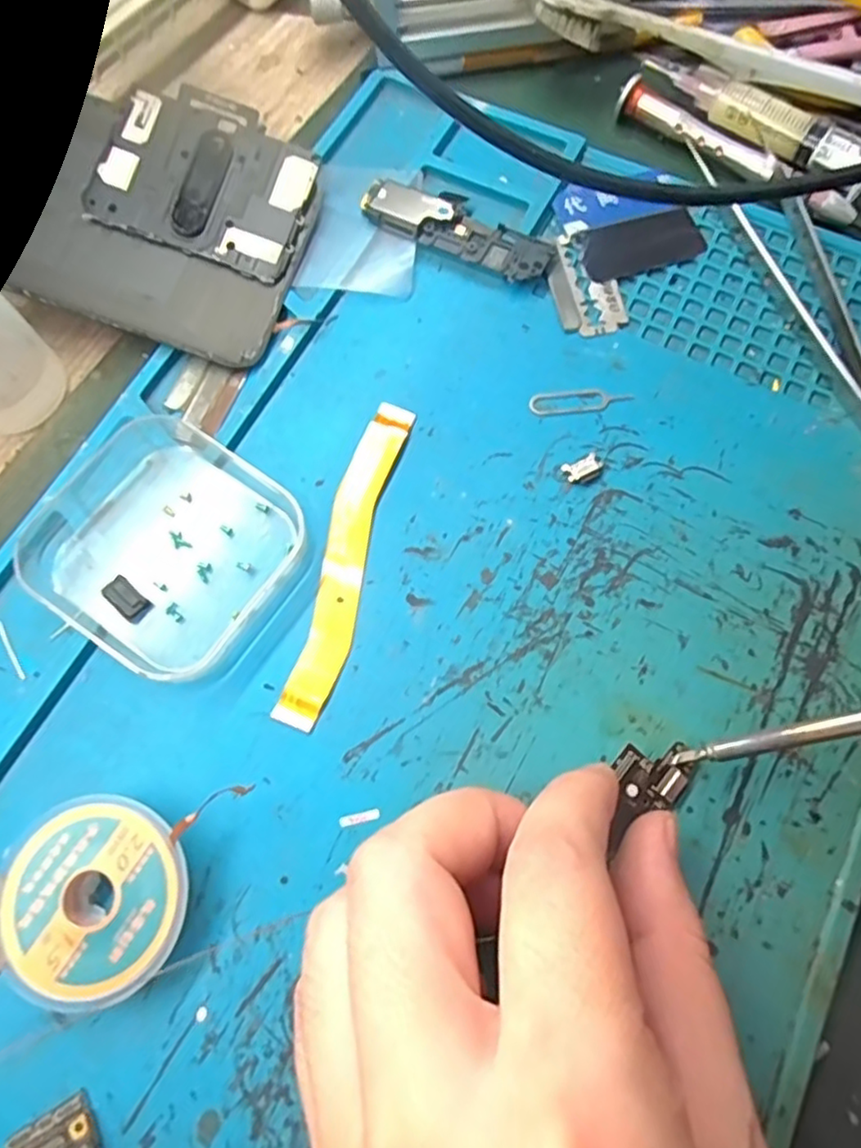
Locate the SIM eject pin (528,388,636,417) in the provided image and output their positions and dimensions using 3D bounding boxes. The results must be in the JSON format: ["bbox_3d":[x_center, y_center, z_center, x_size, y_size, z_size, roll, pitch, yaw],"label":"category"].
[{"bbox_3d":[0.048,-0.055,0.207,0.032,0.004,0.008,-5,75,2],"label":"SIM eject pin"}]

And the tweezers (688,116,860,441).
[{"bbox_3d":[0.125,-0.089,0.211,0.025,0.010,0.153,-13,72,-3],"label":"tweezers"}]

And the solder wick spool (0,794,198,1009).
[{"bbox_3d":[-0.082,0.079,0.158,0.047,0.013,0.043,0,71,1],"label":"solder wick spool"}]

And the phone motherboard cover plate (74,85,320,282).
[{"bbox_3d":[-0.075,-0.132,0.215,0.066,0.004,0.053,17,84,-4],"label":"phone motherboard cover plate"}]

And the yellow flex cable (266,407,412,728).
[{"bbox_3d":[-0.025,-0.006,0.190,0.016,0.004,0.101,13,72,5],"label":"yellow flex cable"}]

